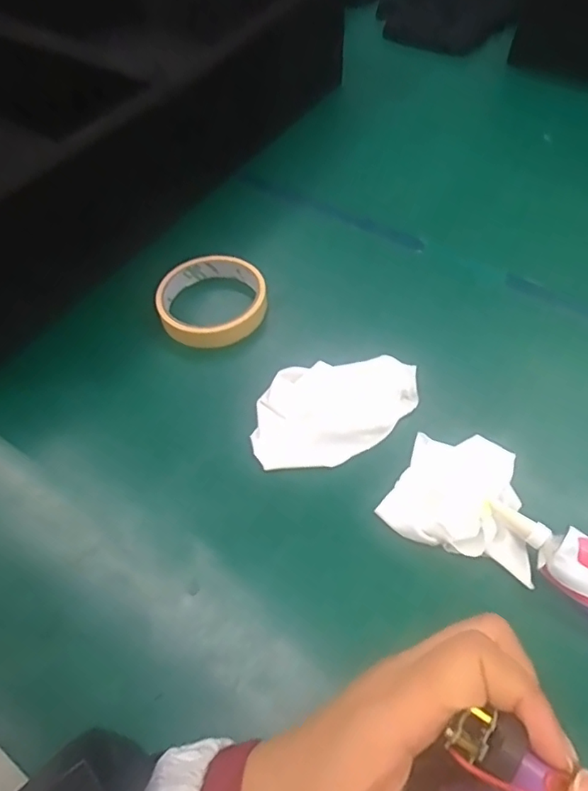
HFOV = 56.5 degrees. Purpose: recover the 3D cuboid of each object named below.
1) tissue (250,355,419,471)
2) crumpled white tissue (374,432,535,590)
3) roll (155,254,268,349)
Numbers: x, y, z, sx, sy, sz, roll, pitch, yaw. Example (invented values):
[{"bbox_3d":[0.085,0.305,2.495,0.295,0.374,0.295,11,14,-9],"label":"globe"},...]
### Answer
[{"bbox_3d":[0.029,0.010,0.384,0.117,0.013,0.074,-10,55,-4],"label":"tissue"},{"bbox_3d":[0.108,0.059,0.343,0.089,0.018,0.080,17,58,15],"label":"crumpled white tissue"},{"bbox_3d":[-0.069,-0.080,0.453,0.086,0.031,0.085,-21,57,-11],"label":"roll"}]

